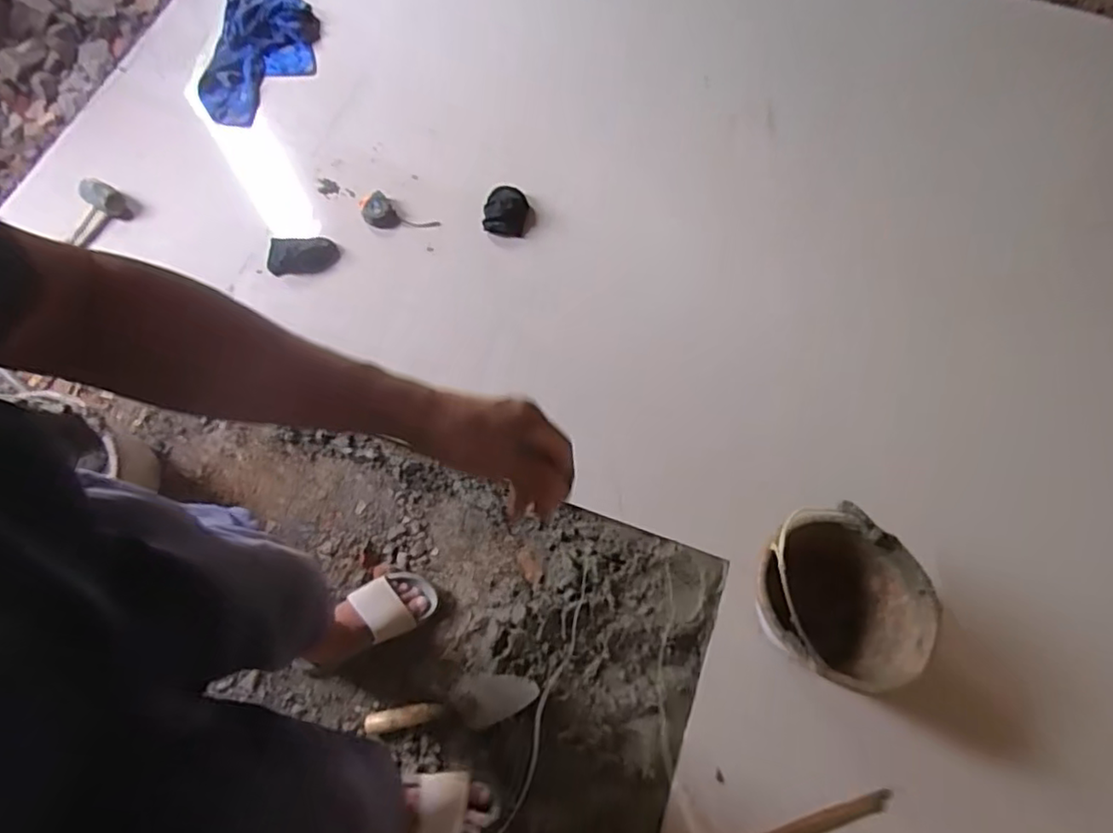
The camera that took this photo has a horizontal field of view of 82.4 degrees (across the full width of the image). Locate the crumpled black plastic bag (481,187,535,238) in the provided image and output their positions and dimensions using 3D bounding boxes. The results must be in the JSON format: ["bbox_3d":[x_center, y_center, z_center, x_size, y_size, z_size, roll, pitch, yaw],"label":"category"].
[{"bbox_3d":[-0.109,-0.474,1.473,0.100,0.073,0.099,18,72,6],"label":"crumpled black plastic bag"}]

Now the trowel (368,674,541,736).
[{"bbox_3d":[-0.188,0.519,1.127,0.313,0.037,0.085,-13,71,-5],"label":"trowel"}]

